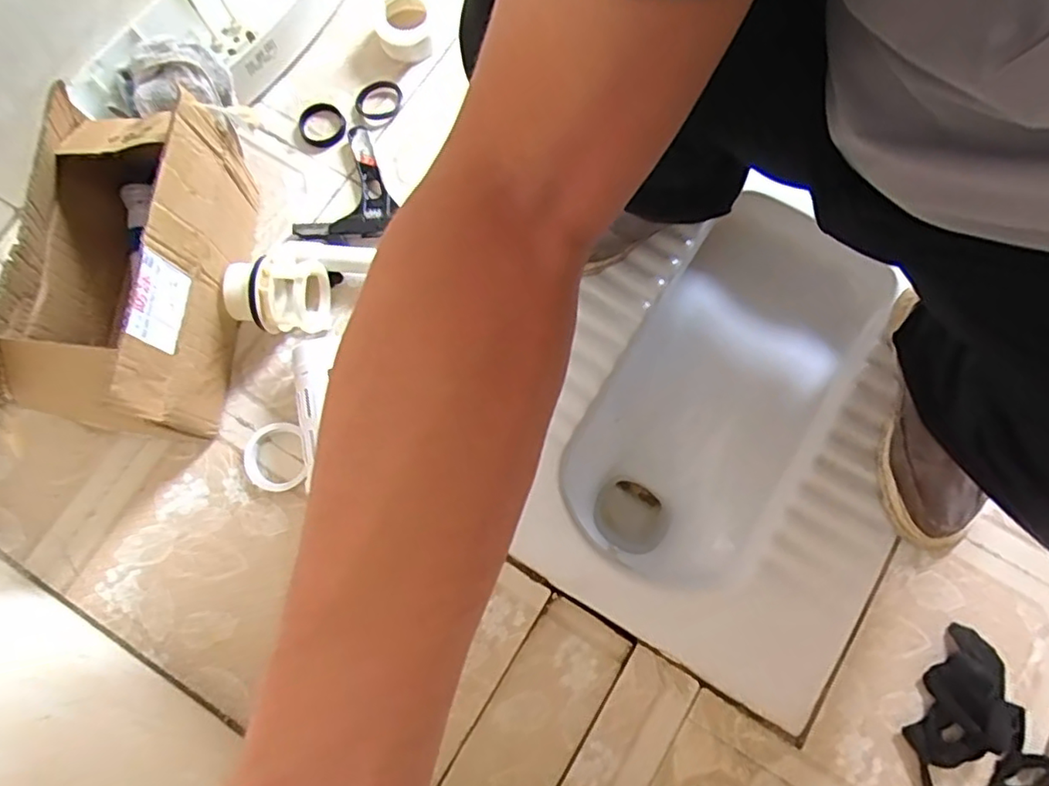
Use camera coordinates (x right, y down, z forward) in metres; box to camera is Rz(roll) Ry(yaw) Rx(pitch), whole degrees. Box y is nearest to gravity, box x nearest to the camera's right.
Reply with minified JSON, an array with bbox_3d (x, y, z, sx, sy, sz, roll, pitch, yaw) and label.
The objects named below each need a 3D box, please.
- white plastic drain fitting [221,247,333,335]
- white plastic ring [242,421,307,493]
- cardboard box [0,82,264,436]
[{"bbox_3d":[-0.262,-0.109,0.646,0.093,0.083,0.089,12,76,3],"label":"white plastic drain fitting"},{"bbox_3d":[-0.261,0.068,0.639,0.070,0.014,0.070,0,76,0],"label":"white plastic ring"},{"bbox_3d":[-0.384,-0.116,0.598,0.160,0.179,0.296,3,76,0],"label":"cardboard box"}]

